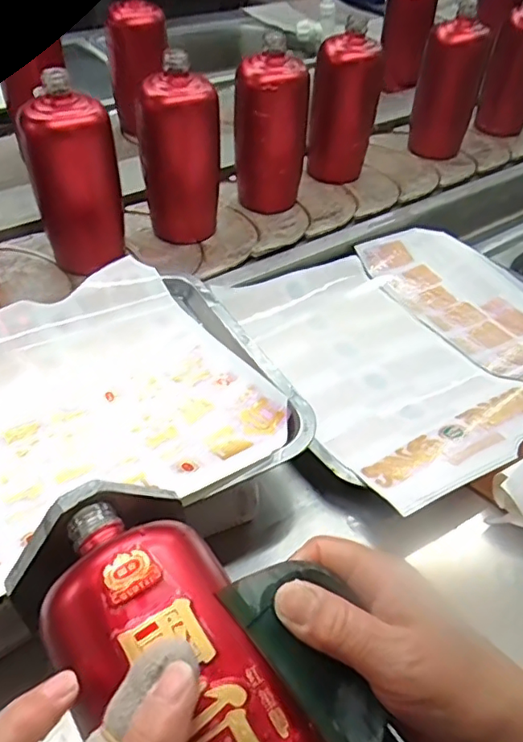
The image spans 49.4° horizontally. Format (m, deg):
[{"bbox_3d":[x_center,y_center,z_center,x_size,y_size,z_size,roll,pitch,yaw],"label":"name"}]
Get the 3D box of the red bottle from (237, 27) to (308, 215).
[{"bbox_3d":[0.010,-0.280,0.678,0.068,0.173,0.064,35,54,29],"label":"red bottle"}]

